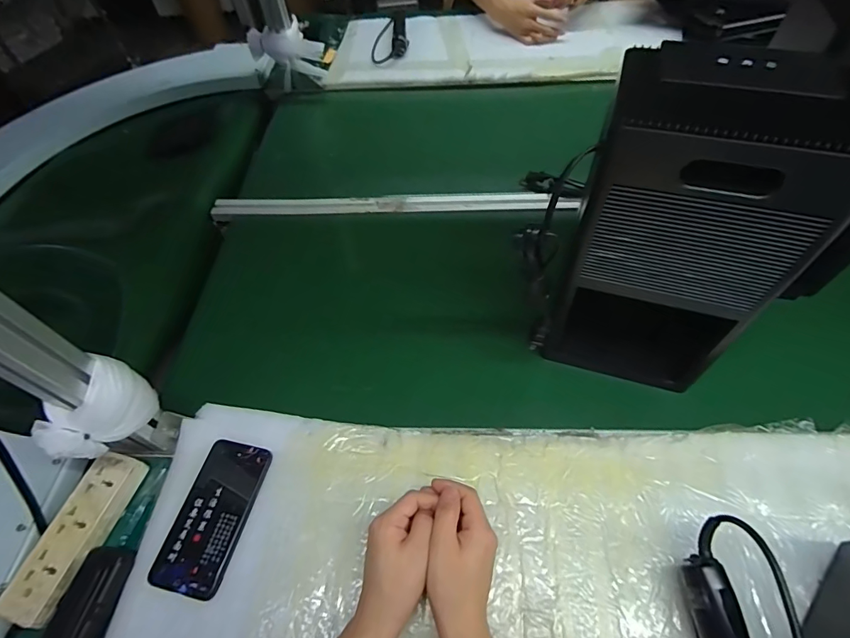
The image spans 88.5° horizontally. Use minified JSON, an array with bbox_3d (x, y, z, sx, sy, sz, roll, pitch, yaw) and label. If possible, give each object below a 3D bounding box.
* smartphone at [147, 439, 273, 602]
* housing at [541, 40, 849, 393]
[{"bbox_3d":[-0.236,0.217,0.489,0.077,0.010,0.154,10,56,10],"label":"smartphone"},{"bbox_3d":[0.256,-0.075,0.471,0.187,0.353,0.120,15,57,14],"label":"housing"}]

